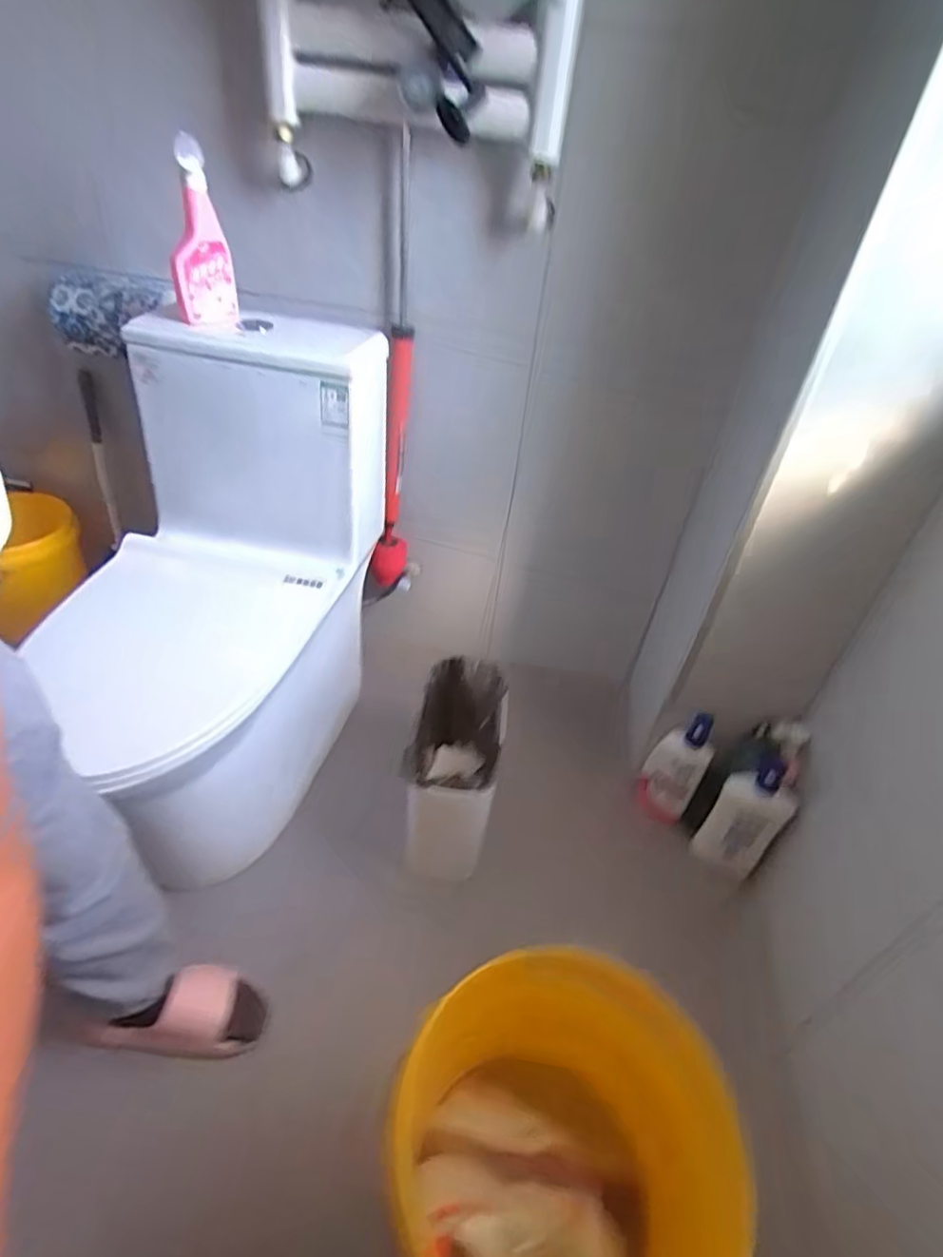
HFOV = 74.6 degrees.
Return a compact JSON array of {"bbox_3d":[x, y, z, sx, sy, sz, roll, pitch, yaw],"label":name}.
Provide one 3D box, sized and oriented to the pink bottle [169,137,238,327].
[{"bbox_3d":[-0.410,-0.585,0.936,0.084,0.233,0.072,-4,40,-13],"label":"pink bottle"}]

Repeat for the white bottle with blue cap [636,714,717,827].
[{"bbox_3d":[0.377,0.272,1.167,0.102,0.257,0.072,22,41,18],"label":"white bottle with blue cap"}]

